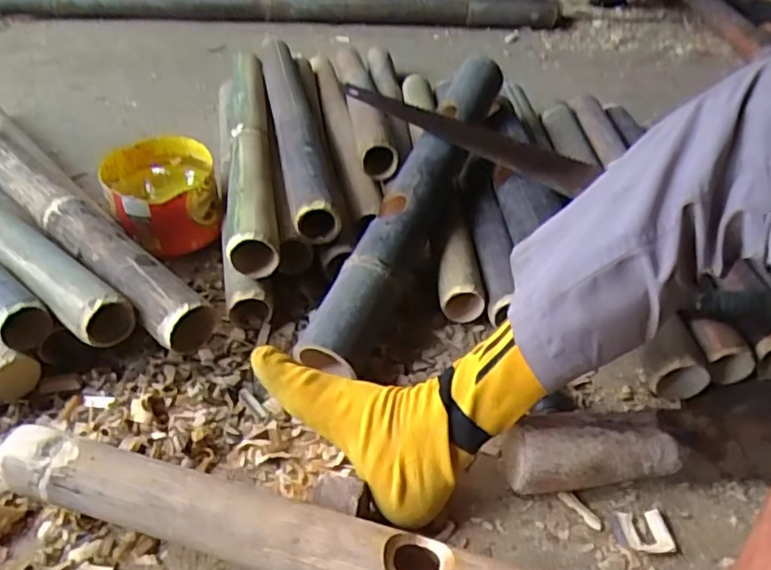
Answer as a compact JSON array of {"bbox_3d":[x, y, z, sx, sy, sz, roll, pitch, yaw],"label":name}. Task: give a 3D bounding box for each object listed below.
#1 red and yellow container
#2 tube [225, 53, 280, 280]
[{"bbox_3d":[-0.305,-0.122,0.838,0.144,0.086,0.156,-12,42,-19],"label":"red and yellow container"},{"bbox_3d":[-0.214,-0.247,0.955,0.065,0.055,0.686,-4,40,-10],"label":"tube"}]

